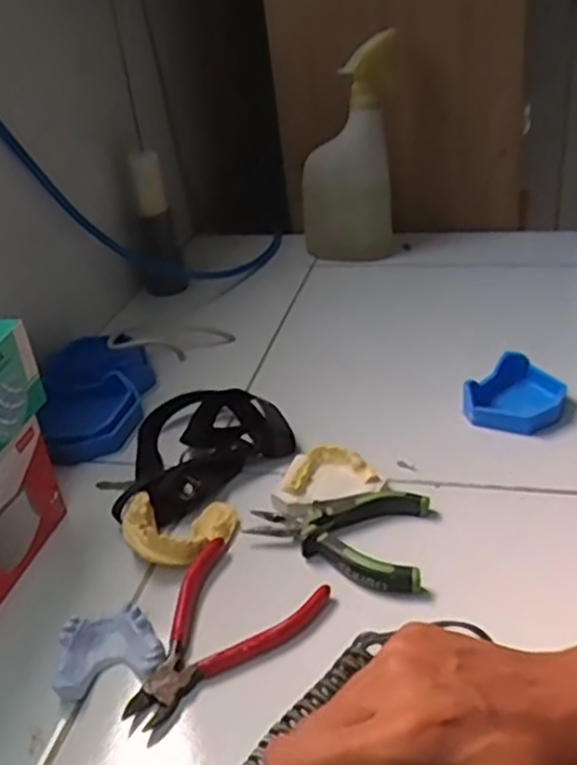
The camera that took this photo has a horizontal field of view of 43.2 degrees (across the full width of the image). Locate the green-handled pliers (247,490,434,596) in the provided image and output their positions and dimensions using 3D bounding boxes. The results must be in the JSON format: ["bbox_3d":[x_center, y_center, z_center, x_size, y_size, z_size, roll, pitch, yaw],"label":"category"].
[{"bbox_3d":[0.030,0.095,0.463,0.110,0.015,0.078,2,31,14],"label":"green-handled pliers"}]

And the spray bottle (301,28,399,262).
[{"bbox_3d":[0.068,-0.252,0.838,0.112,0.236,0.060,-4,30,5],"label":"spray bottle"}]

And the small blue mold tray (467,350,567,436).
[{"bbox_3d":[0.181,0.006,0.578,0.071,0.025,0.074,8,33,24],"label":"small blue mold tray"}]

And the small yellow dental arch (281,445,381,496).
[{"bbox_3d":[0.027,0.060,0.512,0.061,0.016,0.038,-9,30,-4],"label":"small yellow dental arch"}]

